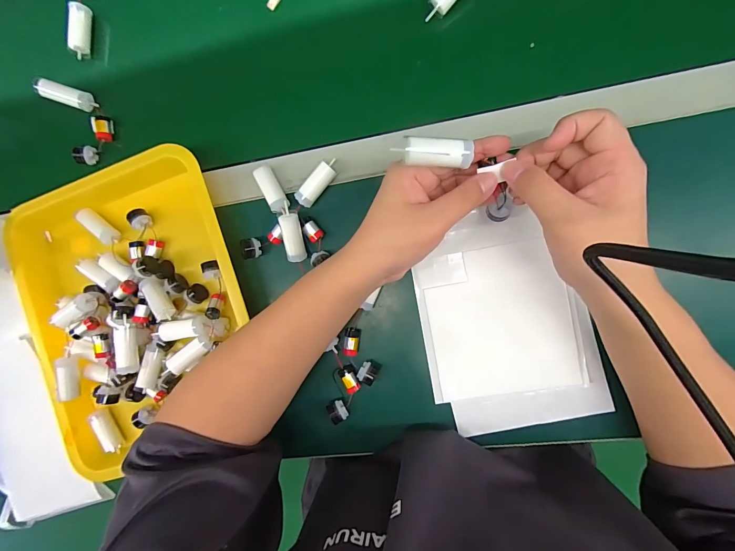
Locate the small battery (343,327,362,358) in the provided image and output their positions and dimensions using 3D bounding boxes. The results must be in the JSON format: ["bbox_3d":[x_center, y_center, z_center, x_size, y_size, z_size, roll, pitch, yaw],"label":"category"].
[{"bbox_3d":[-0.017,0.071,0.366,0.014,0.014,0.028,9,93,8],"label":"small battery"}]

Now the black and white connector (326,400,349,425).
[{"bbox_3d":[-0.031,0.144,0.368,0.016,0.017,0.020,-33,87,8],"label":"black and white connector"}]

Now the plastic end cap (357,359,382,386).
[{"bbox_3d":[0.002,0.102,0.364,0.019,0.021,0.020,30,96,6],"label":"plastic end cap"}]

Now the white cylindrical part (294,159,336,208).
[{"bbox_3d":[-0.051,-0.096,0.365,0.018,0.020,0.055,45,97,5],"label":"white cylindrical part"}]

